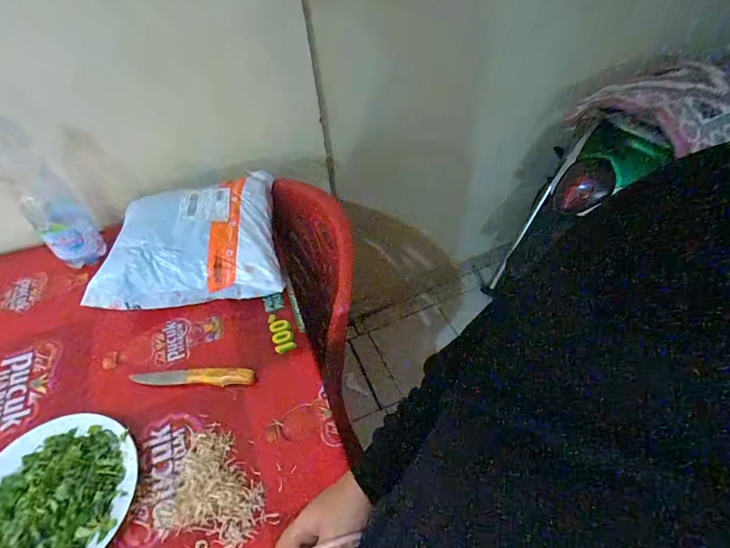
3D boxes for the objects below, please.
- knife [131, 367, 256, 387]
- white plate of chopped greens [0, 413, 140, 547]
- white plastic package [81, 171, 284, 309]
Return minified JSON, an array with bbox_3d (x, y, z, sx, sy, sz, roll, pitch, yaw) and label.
[{"bbox_3d":[-0.273,0.162,0.667,0.197,0.018,0.029,-1,48,1],"label":"knife"},{"bbox_3d":[-0.415,0.287,0.545,0.208,0.051,0.211,-1,48,1],"label":"white plate of chopped greens"},{"bbox_3d":[-0.321,-0.071,0.784,0.299,0.091,0.243,-8,48,-5],"label":"white plastic package"}]

